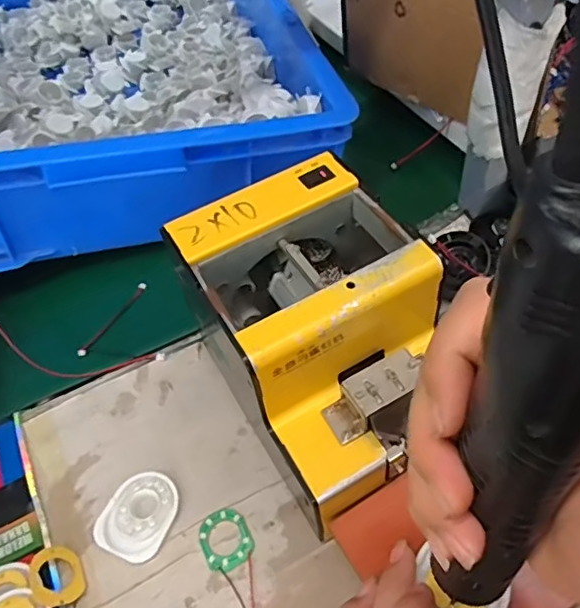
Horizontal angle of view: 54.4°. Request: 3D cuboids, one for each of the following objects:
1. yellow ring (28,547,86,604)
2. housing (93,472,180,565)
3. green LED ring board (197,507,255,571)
[{"bbox_3d":[-0.153,0.176,0.368,0.031,0.006,0.042,-6,35,-35],"label":"yellow ring"},{"bbox_3d":[-0.104,0.145,0.390,0.048,0.005,0.057,18,56,20],"label":"housing"},{"bbox_3d":[-0.043,0.156,0.374,0.032,0.004,0.038,-27,53,-14],"label":"green LED ring board"}]

